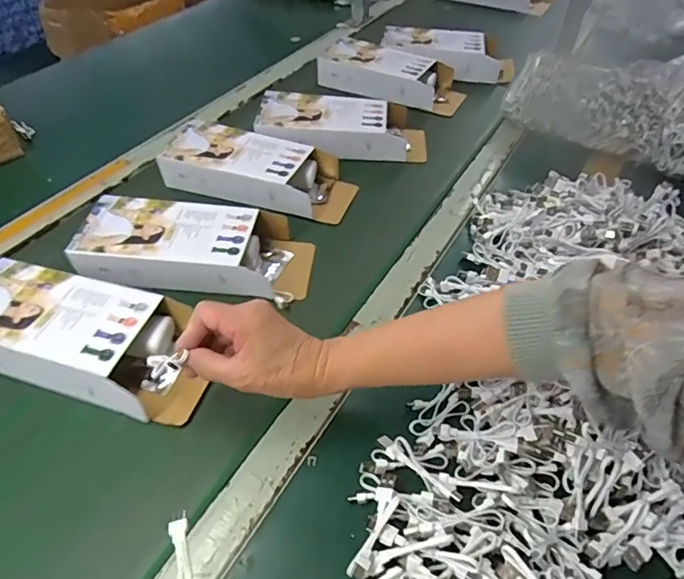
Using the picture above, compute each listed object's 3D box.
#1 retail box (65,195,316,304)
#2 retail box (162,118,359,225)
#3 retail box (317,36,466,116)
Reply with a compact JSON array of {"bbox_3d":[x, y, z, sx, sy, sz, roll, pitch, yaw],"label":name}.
[{"bbox_3d":[-0.164,-0.050,0.567,0.250,0.062,0.101,4,44,3],"label":"retail box"},{"bbox_3d":[-0.120,-0.165,0.675,0.232,0.061,0.106,14,46,13],"label":"retail box"},{"bbox_3d":[0.090,-0.382,0.876,0.258,0.062,0.106,17,46,15],"label":"retail box"}]

